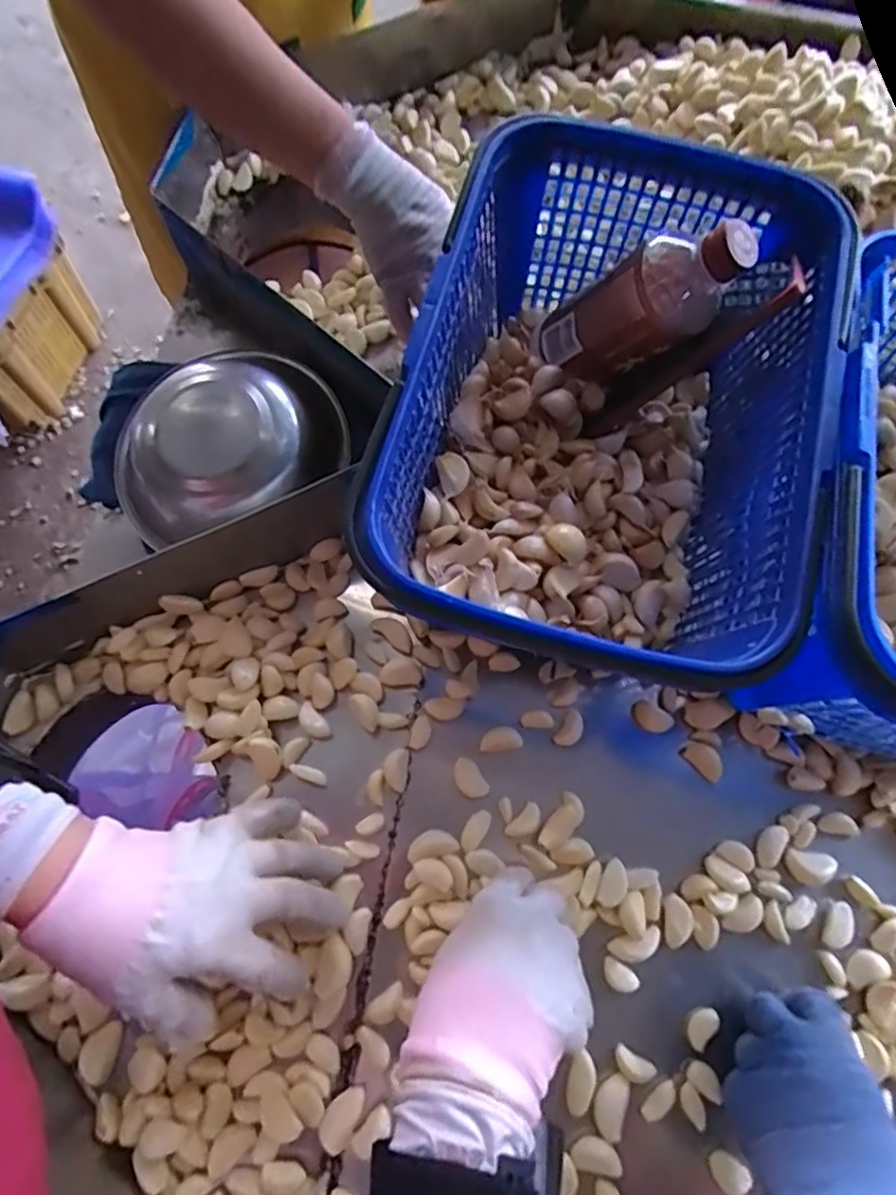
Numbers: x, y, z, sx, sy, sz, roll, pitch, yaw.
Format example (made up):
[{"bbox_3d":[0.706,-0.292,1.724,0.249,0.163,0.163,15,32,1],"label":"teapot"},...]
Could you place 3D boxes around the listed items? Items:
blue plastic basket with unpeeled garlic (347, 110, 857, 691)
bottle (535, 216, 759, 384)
[{"bbox_3d":[0.098,-0.110,0.407,0.239,0.139,0.328,16,72,3],"label":"blue plastic basket with unpeeled garlic"},{"bbox_3d":[0.128,-0.204,0.435,0.072,0.170,0.068,23,66,-36],"label":"bottle"}]

